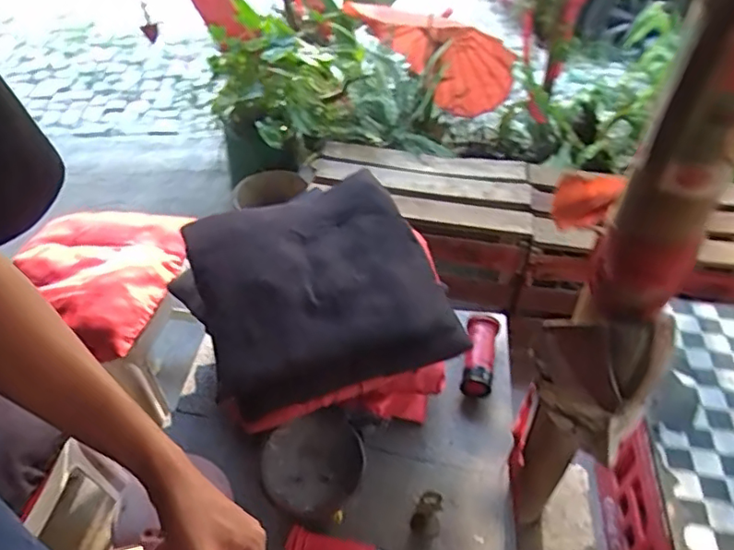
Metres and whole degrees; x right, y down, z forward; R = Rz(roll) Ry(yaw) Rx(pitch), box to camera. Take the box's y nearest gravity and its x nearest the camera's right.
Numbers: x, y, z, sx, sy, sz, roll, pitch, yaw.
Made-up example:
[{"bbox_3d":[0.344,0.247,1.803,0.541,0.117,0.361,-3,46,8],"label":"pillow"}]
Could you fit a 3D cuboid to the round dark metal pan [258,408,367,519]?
[{"bbox_3d":[-0.084,0.295,0.884,0.158,0.034,0.146,-1,67,2],"label":"round dark metal pan"}]

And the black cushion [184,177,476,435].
[{"bbox_3d":[-0.074,0.012,0.857,0.330,0.111,0.339,-18,48,-18],"label":"black cushion"}]

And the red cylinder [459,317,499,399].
[{"bbox_3d":[0.213,0.144,1.064,0.055,0.064,0.158,11,45,10],"label":"red cylinder"}]

